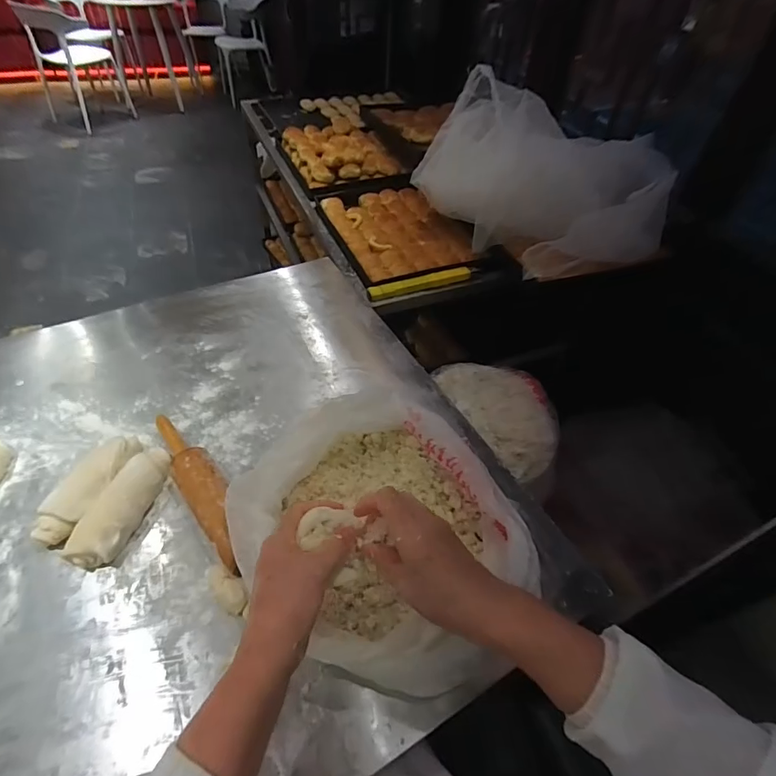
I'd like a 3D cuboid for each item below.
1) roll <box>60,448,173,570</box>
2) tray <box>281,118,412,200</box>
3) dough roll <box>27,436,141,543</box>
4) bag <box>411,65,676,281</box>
[{"bbox_3d":[-0.319,0.139,0.528,0.049,0.041,0.146,12,48,8],"label":"roll"},{"bbox_3d":[-0.142,-0.725,1.330,0.311,0.069,0.391,-15,50,-16],"label":"tray"},{"bbox_3d":[-0.365,0.119,0.538,0.051,0.045,0.146,13,48,9],"label":"dough roll"},{"bbox_3d":[0.306,-0.456,0.935,0.266,0.239,0.506,-27,56,-24],"label":"bag"}]

